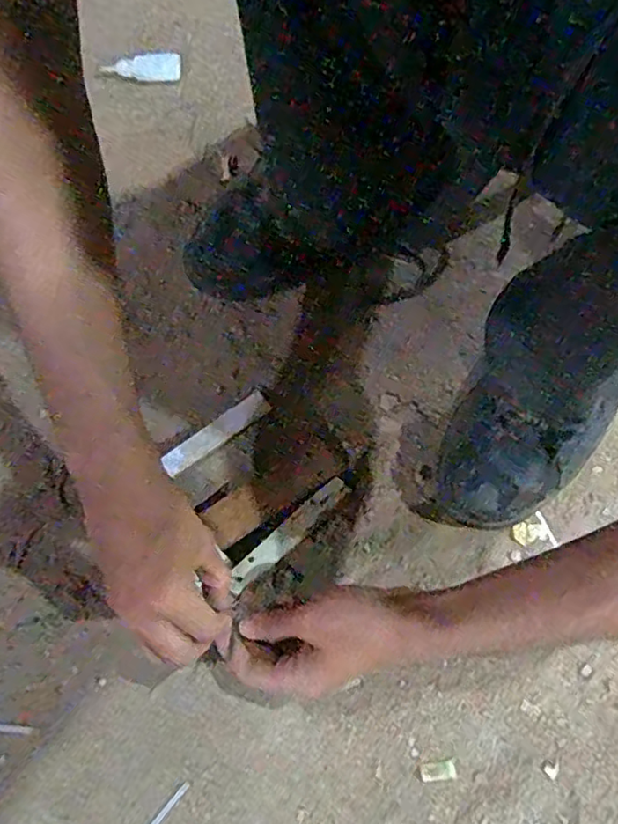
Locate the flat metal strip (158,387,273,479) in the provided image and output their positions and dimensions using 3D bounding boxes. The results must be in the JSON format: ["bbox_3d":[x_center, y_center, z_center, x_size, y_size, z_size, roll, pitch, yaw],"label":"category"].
[{"bbox_3d":[-0.076,0.017,0.488,0.101,0.008,0.020,-37,77,-25],"label":"flat metal strip"}]

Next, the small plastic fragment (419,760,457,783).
[{"bbox_3d":[0.094,0.262,0.429,0.025,0.004,0.012,-6,73,-3],"label":"small plastic fragment"}]

